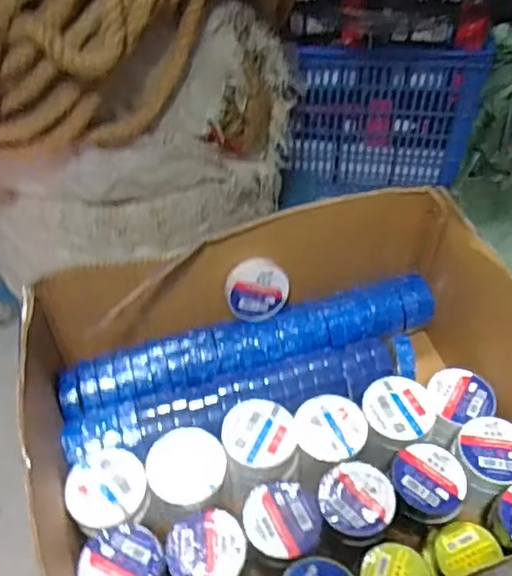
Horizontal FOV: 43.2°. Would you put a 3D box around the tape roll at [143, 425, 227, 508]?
[{"bbox_3d":[-0.063,0.162,0.592,0.069,0.018,0.068,2,49,4],"label":"tape roll"}]

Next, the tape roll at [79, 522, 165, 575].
[{"bbox_3d":[-0.111,0.231,0.536,0.066,0.018,0.066,-1,48,1],"label":"tape roll"}]

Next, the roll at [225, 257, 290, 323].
[{"bbox_3d":[0.001,0.001,0.705,0.068,0.074,0.018,-10,27,-14],"label":"roll"}]

